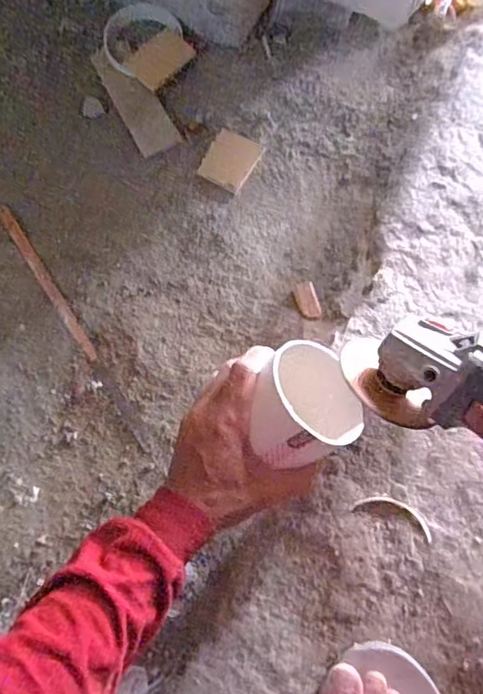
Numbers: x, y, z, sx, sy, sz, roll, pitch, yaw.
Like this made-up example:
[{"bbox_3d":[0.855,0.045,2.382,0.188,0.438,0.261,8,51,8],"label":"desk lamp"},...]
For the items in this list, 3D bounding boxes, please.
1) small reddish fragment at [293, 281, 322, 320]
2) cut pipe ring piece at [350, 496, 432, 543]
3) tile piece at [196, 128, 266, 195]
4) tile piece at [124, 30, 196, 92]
[{"bbox_3d":[0.066,-0.046,0.536,0.020,0.010,0.042,-13,77,-1],"label":"small reddish fragment"},{"bbox_3d":[0.132,0.144,0.460,0.071,0.006,0.023,22,77,5],"label":"cut pipe ring piece"},{"bbox_3d":[-0.012,-0.203,0.581,0.053,0.004,0.064,27,79,8],"label":"tile piece"},{"bbox_3d":[-0.091,-0.322,0.596,0.050,0.006,0.068,42,82,10],"label":"tile piece"}]

